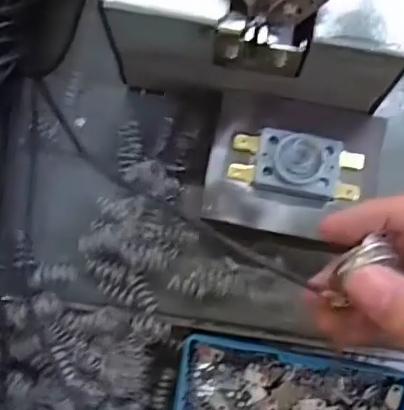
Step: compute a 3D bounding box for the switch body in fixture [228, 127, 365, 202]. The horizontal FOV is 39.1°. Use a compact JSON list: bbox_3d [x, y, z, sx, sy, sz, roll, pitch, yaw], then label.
[{"bbox_3d":[0.044,-0.018,0.263,0.059,0.011,0.028,9,79,3],"label":"switch body in fixture"}]

